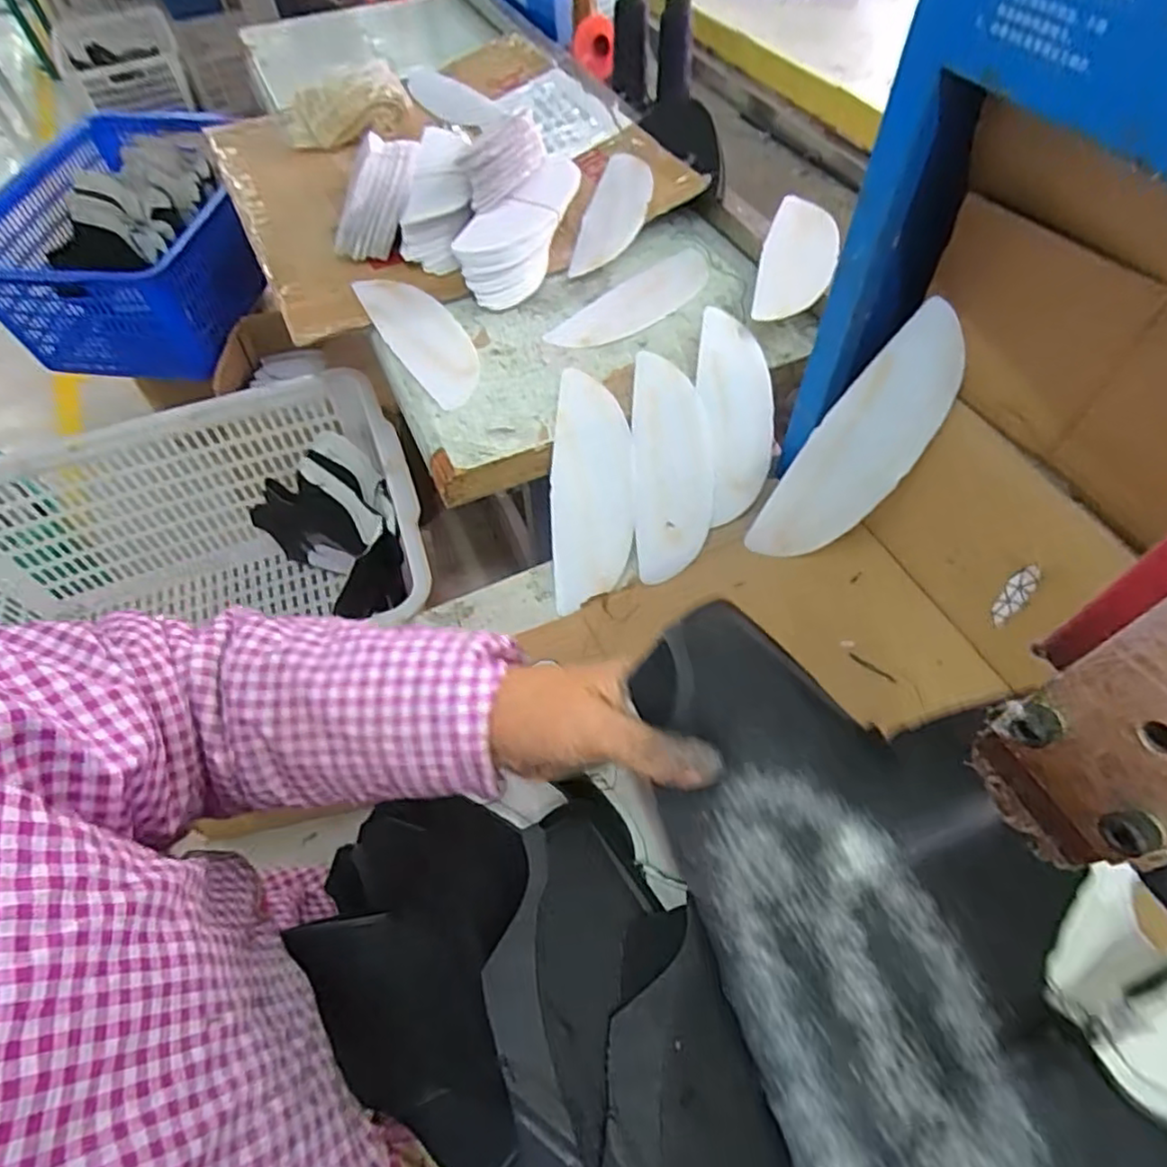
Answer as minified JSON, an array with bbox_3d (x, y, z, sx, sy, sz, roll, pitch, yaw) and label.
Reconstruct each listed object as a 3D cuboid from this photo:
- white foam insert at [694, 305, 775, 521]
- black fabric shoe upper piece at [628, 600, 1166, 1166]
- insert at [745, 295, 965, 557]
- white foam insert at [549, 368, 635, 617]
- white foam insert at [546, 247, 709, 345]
[{"bbox_3d":[0.141,-0.153,0.617,0.073,0.007,0.209,6,76,-11],"label":"white foam insert"},{"bbox_3d":[0.146,0.176,0.235,0.160,0.073,0.388,-21,66,-11],"label":"black fabric shoe upper piece"},{"bbox_3d":[0.214,-0.101,0.519,0.073,0.214,0.009,33,31,-1],"label":"insert"},{"bbox_3d":[0.008,-0.082,0.574,0.069,0.007,0.208,0,83,-3],"label":"white foam insert"},{"bbox_3d":[0.054,-0.288,0.689,0.205,0.008,0.072,-36,62,-19],"label":"white foam insert"}]

